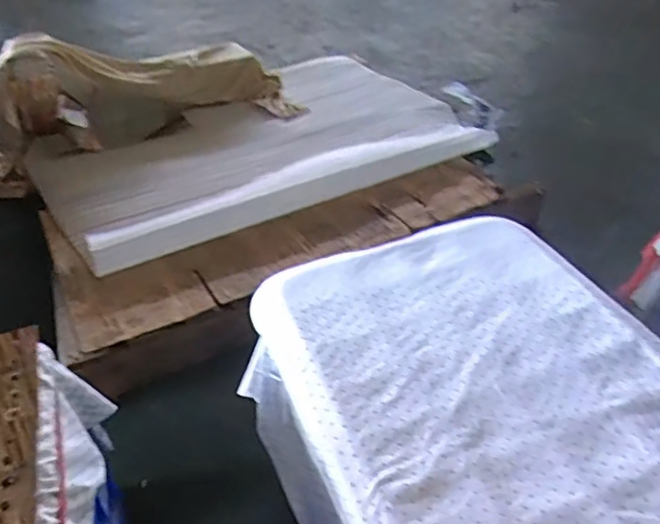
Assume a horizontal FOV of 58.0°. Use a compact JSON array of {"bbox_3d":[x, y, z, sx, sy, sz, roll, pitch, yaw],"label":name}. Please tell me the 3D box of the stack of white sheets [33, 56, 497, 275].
[{"bbox_3d":[-0.195,-0.338,1.606,1.117,0.097,0.674,-18,42,-18],"label":"stack of white sheets"}]

